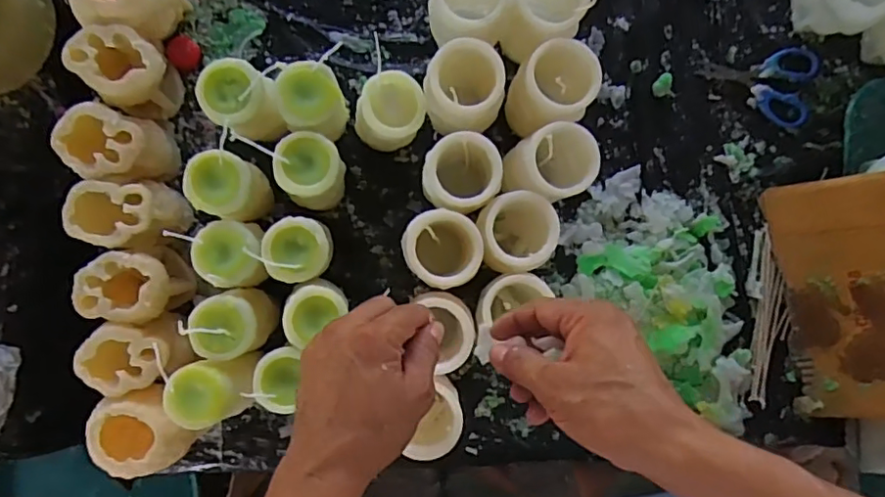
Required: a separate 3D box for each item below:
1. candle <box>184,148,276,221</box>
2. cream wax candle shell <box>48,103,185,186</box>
[{"bbox_3d":[-0.176,-0.051,0.482,0.049,0.066,0.049,0,89,0],"label":"candle"},{"bbox_3d":[-0.286,-0.089,0.515,0.075,0.074,0.063,15,89,0],"label":"cream wax candle shell"}]

